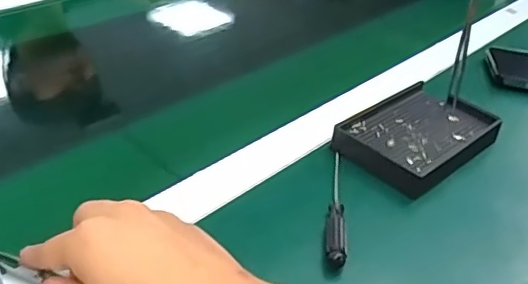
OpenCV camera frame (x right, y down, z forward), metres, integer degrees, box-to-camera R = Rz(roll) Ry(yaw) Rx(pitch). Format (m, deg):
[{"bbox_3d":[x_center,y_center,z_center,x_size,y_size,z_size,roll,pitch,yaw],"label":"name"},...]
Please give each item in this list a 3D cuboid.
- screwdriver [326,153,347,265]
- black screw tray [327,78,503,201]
[{"bbox_3d":[0.054,0.042,0.422,0.013,0.011,0.127,6,35,3],"label":"screwdriver"},{"bbox_3d":[0.134,-0.008,0.495,0.134,0.019,0.093,-26,45,-36],"label":"black screw tray"}]

